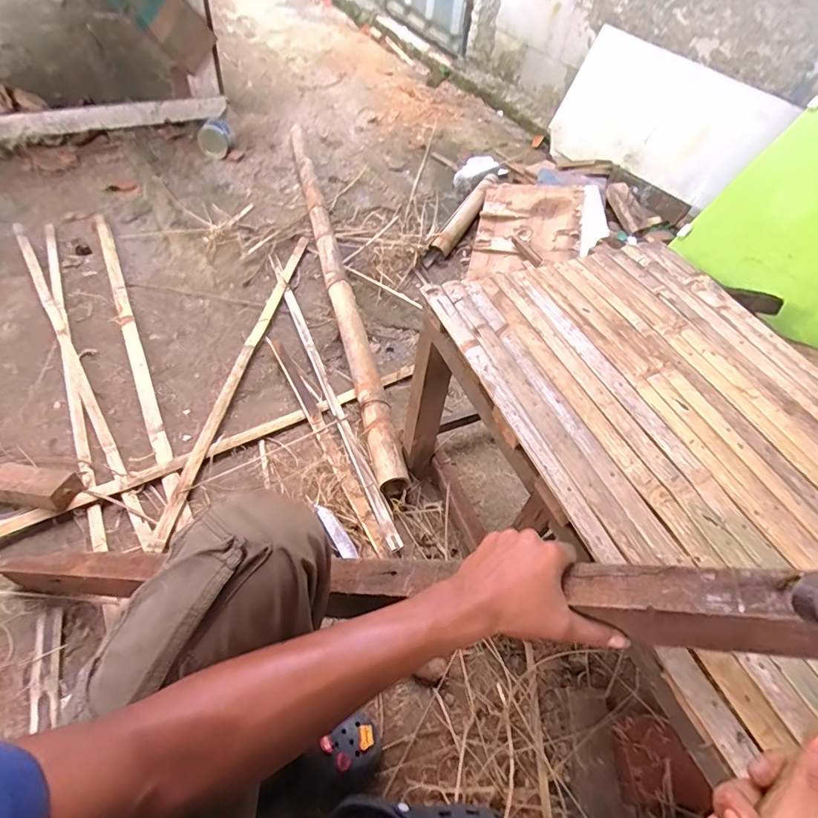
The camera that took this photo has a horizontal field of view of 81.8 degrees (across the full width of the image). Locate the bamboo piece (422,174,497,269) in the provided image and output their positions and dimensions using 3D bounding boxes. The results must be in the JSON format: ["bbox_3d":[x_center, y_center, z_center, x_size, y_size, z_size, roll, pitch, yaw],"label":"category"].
[{"bbox_3d":[0.194,-0.655,1.620,0.060,0.055,0.584,24,54,12],"label":"bamboo piece"}]

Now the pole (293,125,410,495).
[{"bbox_3d":[-0.241,-0.460,1.405,0.065,0.086,1.610,-9,54,-13],"label":"pole"}]

